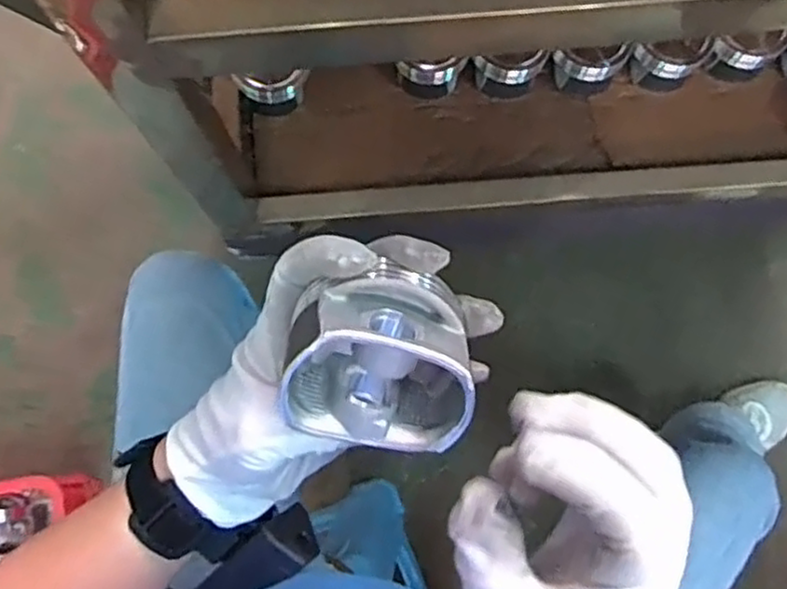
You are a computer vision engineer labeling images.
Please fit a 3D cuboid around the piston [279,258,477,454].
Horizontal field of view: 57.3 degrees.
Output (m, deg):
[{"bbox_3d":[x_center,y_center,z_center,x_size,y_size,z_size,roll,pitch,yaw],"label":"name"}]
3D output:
[{"bbox_3d":[-0.004,0.026,0.303,0.076,0.062,0.069,13,123,-10],"label":"piston"}]

